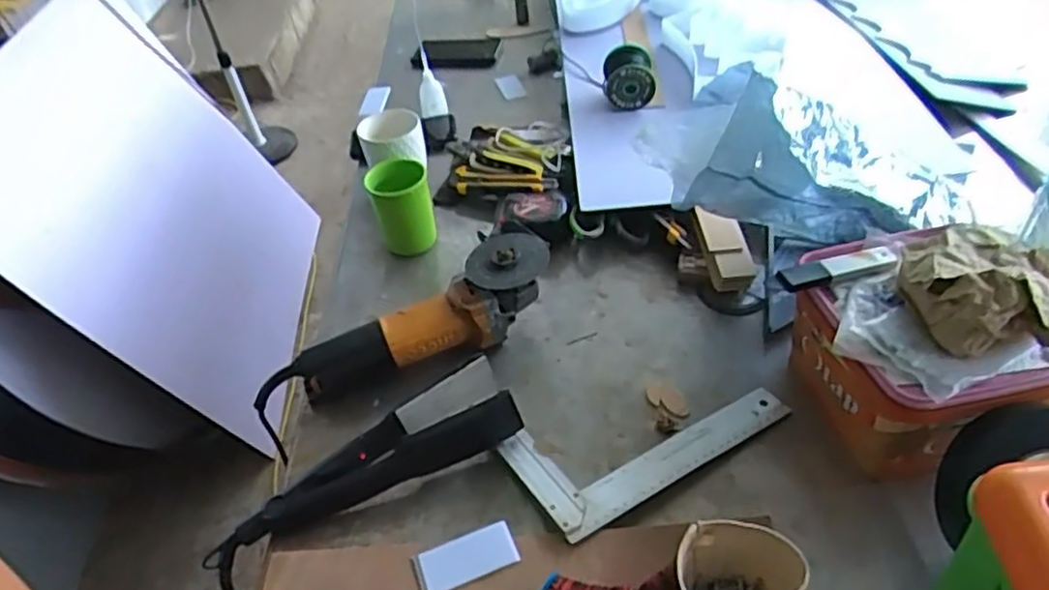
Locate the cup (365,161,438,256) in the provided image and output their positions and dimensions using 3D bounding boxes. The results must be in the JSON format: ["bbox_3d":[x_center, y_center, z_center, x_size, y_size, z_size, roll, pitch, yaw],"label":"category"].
[{"bbox_3d":[-0.154,-0.107,0.895,0.073,0.104,0.079,-5,44,5],"label":"cup"}]

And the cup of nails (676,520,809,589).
[{"bbox_3d":[0.148,0.219,0.500,0.083,0.104,0.071,8,45,15],"label":"cup of nails"}]

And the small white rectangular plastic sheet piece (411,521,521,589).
[{"bbox_3d":[-0.049,0.218,0.583,0.082,0.008,0.037,-16,43,-13],"label":"small white rectangular plastic sheet piece"}]

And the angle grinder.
[{"bbox_3d":[-0.127,0.042,0.758,0.345,0.084,0.087,-28,44,-2],"label":"angle grinder"}]

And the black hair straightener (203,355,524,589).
[{"bbox_3d":[-0.149,0.165,0.651,0.300,0.054,0.072,-30,46,-8],"label":"black hair straightener"}]

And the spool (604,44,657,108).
[{"bbox_3d":[0.149,-0.314,1.021,0.069,0.068,0.069,-7,44,4],"label":"spool"}]

